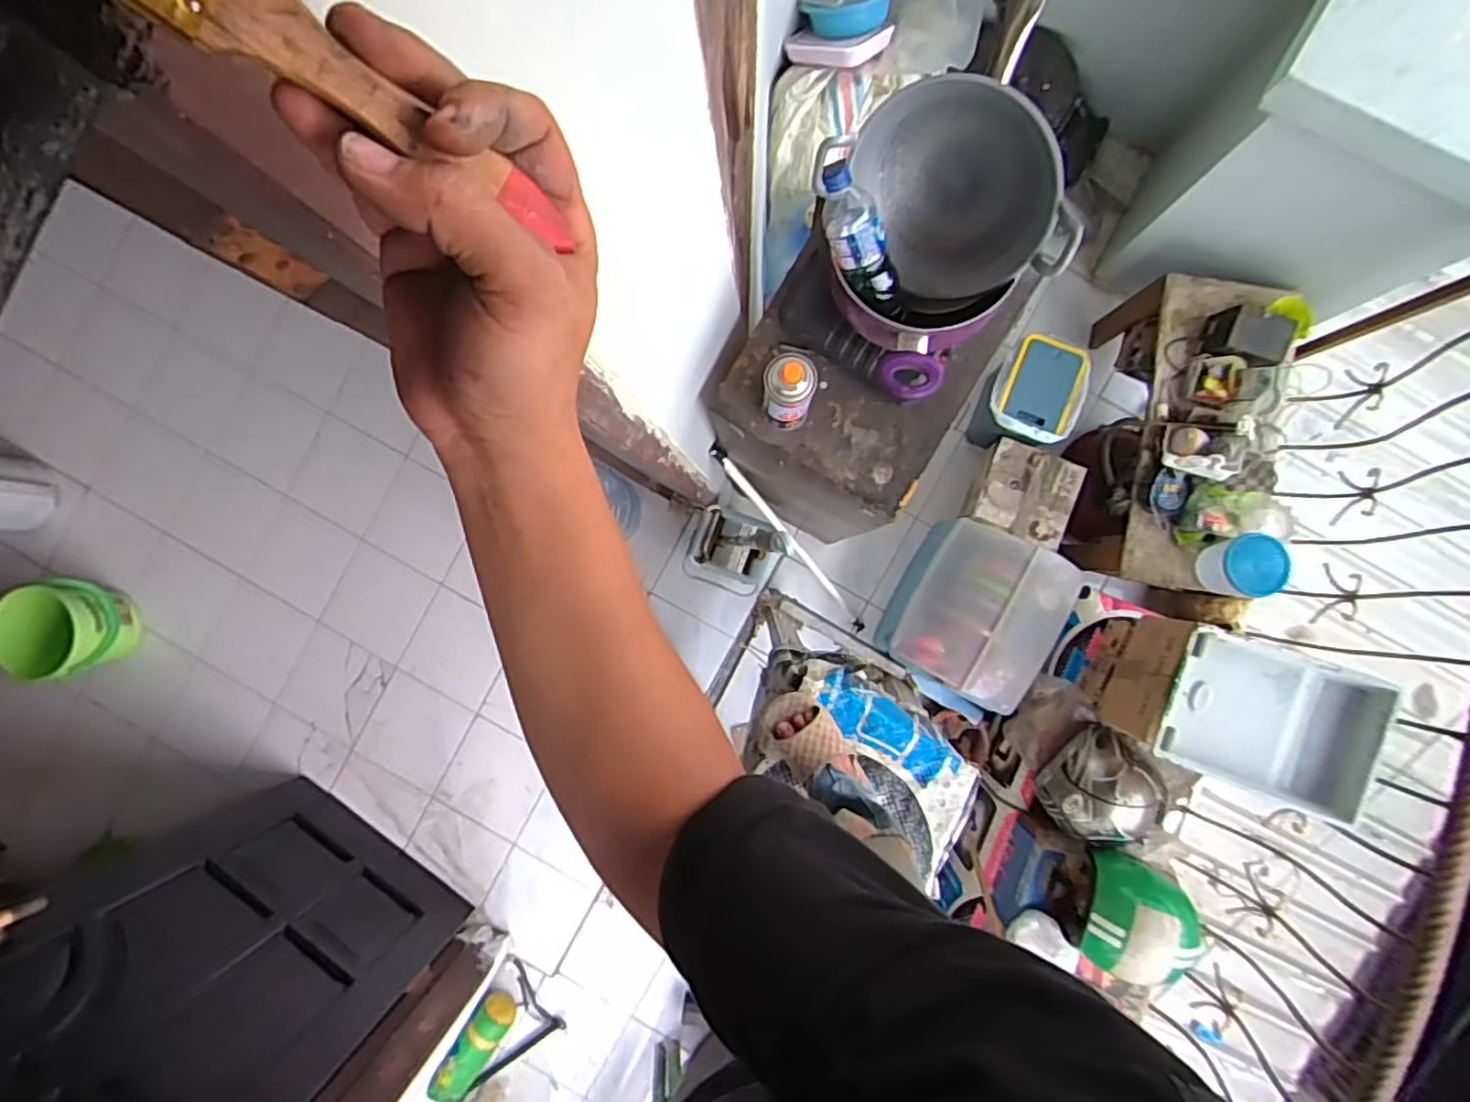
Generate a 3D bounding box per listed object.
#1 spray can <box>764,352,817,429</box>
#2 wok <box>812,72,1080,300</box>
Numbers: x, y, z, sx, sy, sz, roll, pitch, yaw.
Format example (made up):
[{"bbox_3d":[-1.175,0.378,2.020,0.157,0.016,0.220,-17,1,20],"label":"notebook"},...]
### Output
[{"bbox_3d":[0.074,-0.212,0.973,0.069,0.171,0.068,0,89,3],"label":"spray can"},{"bbox_3d":[0.263,-0.423,0.847,0.250,0.226,0.080,57,50,-24],"label":"wok"}]

